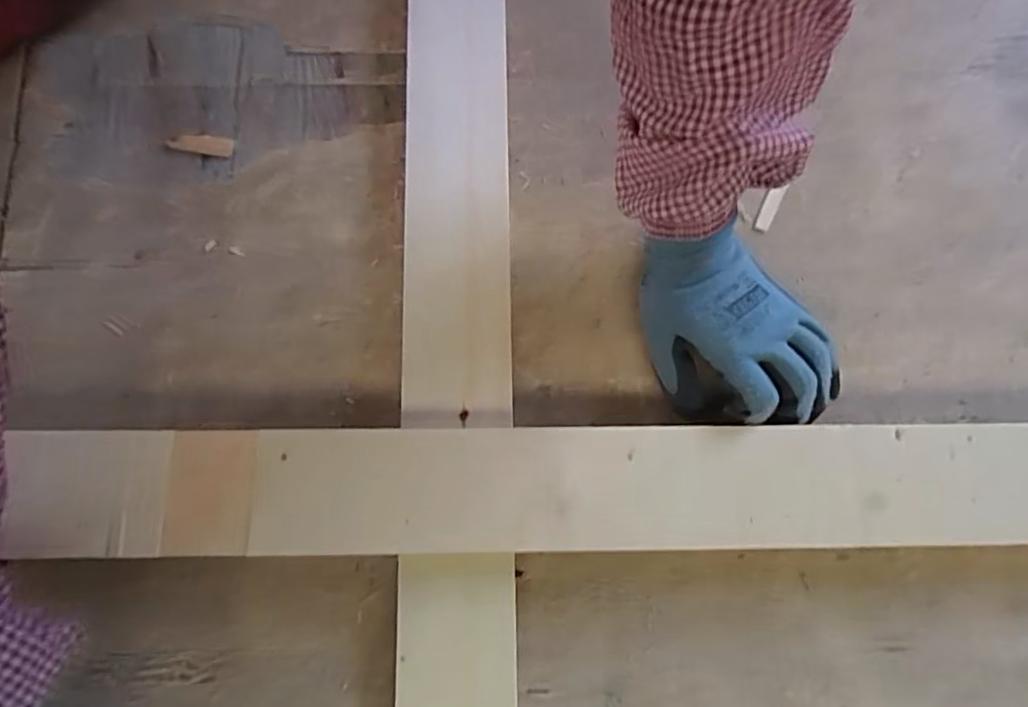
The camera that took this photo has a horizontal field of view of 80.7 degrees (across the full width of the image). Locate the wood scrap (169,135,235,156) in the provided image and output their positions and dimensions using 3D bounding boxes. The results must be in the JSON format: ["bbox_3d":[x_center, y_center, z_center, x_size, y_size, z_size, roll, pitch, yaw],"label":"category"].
[{"bbox_3d":[-0.226,-0.151,0.436,0.045,0.004,0.014,4,78,-1],"label":"wood scrap"}]

